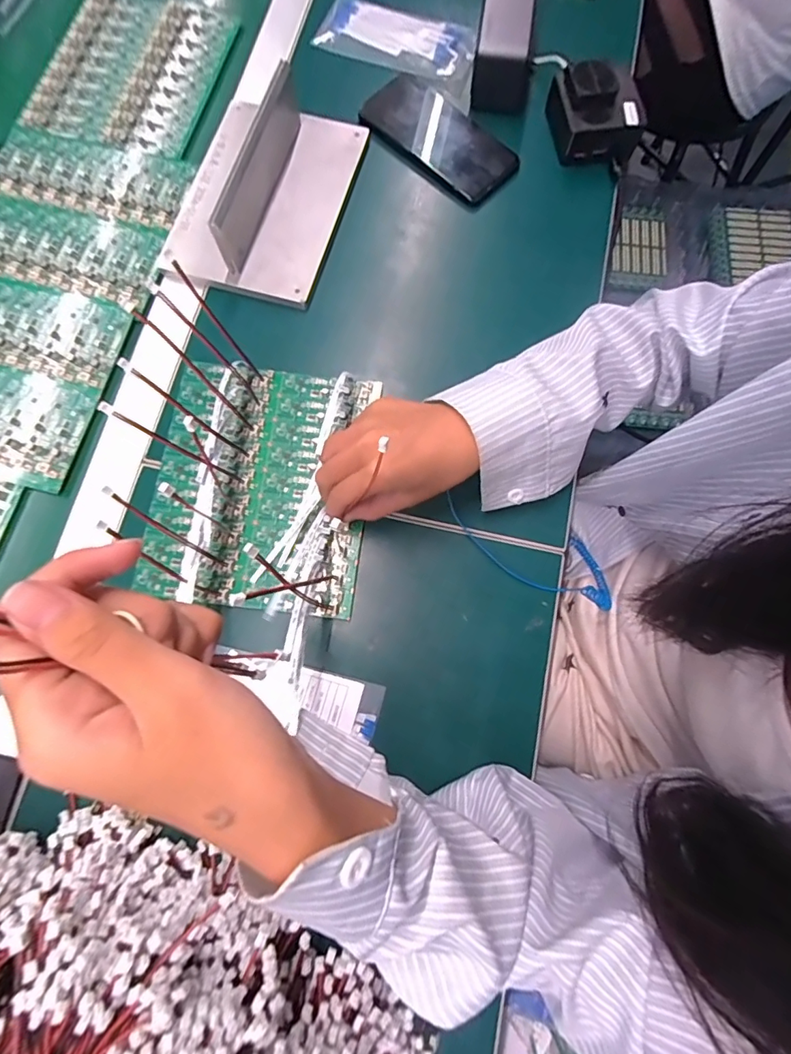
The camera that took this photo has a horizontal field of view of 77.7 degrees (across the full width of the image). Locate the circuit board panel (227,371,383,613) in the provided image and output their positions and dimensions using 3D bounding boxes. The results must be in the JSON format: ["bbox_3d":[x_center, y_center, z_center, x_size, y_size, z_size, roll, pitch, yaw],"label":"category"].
[{"bbox_3d":[-0.072,-0.031,0.391,0.093,0.008,0.194,4,78,0],"label":"circuit board panel"}]

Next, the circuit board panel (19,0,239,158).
[{"bbox_3d":[-0.264,-0.458,0.493,0.168,0.010,0.181,16,78,3],"label":"circuit board panel"}]

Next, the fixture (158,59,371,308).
[{"bbox_3d":[-0.116,-0.316,0.432,0.141,0.062,0.212,17,78,3],"label":"fixture"}]

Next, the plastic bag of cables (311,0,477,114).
[{"bbox_3d":[0.006,-0.491,0.497,0.185,0.018,0.076,28,79,5],"label":"plastic bag of cables"}]

